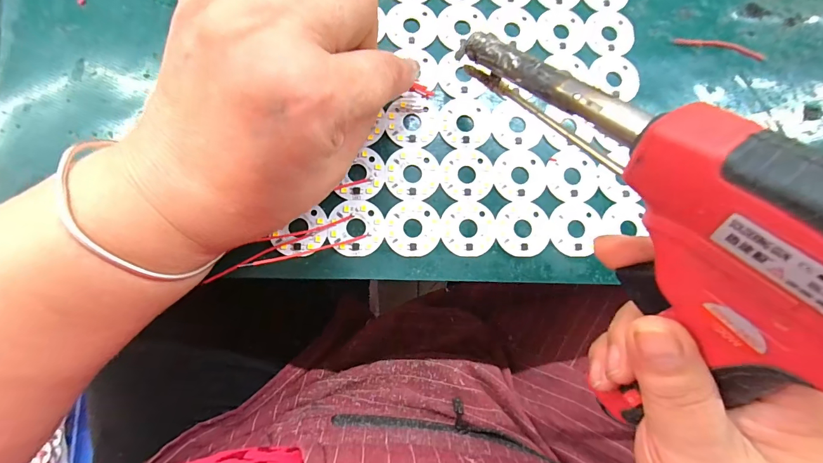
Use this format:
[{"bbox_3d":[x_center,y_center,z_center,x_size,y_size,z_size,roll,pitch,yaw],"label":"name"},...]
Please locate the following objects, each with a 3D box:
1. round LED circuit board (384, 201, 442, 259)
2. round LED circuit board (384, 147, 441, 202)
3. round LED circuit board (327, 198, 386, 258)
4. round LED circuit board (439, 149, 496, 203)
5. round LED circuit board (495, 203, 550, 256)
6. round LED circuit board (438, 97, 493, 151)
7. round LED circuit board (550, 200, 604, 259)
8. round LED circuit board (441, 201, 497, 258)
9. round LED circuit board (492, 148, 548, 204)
[{"bbox_3d":[0.001,-0.002,0.196,0.030,0.004,0.030,0,82,-3],"label":"round LED circuit board"},{"bbox_3d":[0.001,-0.033,0.201,0.030,0.004,0.031,0,82,-3],"label":"round LED circuit board"},{"bbox_3d":[-0.030,-0.002,0.195,0.031,0.004,0.031,0,82,-3],"label":"round LED circuit board"},{"bbox_3d":[0.032,-0.032,0.202,0.031,0.004,0.031,0,82,-3],"label":"round LED circuit board"},{"bbox_3d":[0.062,-0.002,0.199,0.030,0.004,0.030,0,82,-3],"label":"round LED circuit board"},{"bbox_3d":[0.031,-0.063,0.208,0.030,0.004,0.032,0,82,-3],"label":"round LED circuit board"},{"bbox_3d":[0.092,-0.002,0.201,0.028,0.004,0.030,0,82,-3],"label":"round LED circuit board"},{"bbox_3d":[0.032,-0.002,0.198,0.030,0.004,0.030,0,82,-3],"label":"round LED circuit board"},{"bbox_3d":[0.062,-0.032,0.204,0.031,0.004,0.031,0,82,-3],"label":"round LED circuit board"}]

